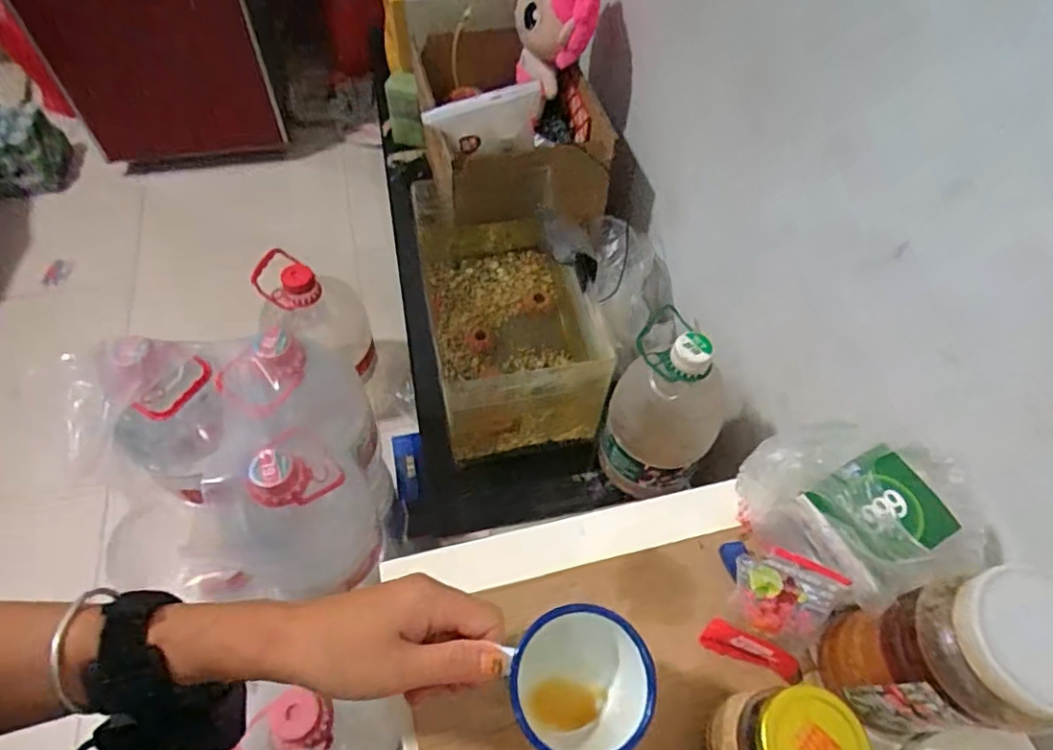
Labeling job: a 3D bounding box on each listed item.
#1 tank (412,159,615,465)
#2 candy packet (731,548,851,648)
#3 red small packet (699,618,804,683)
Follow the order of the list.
[{"bbox_3d":[-0.035,-0.117,1.010,0.242,0.204,0.430,-8,58,-9],"label":"tank"},{"bbox_3d":[0.175,0.153,0.415,0.064,0.016,0.061,17,97,12],"label":"candy packet"},{"bbox_3d":[0.163,0.195,0.430,0.071,0.033,0.016,22,58,10],"label":"red small packet"}]

